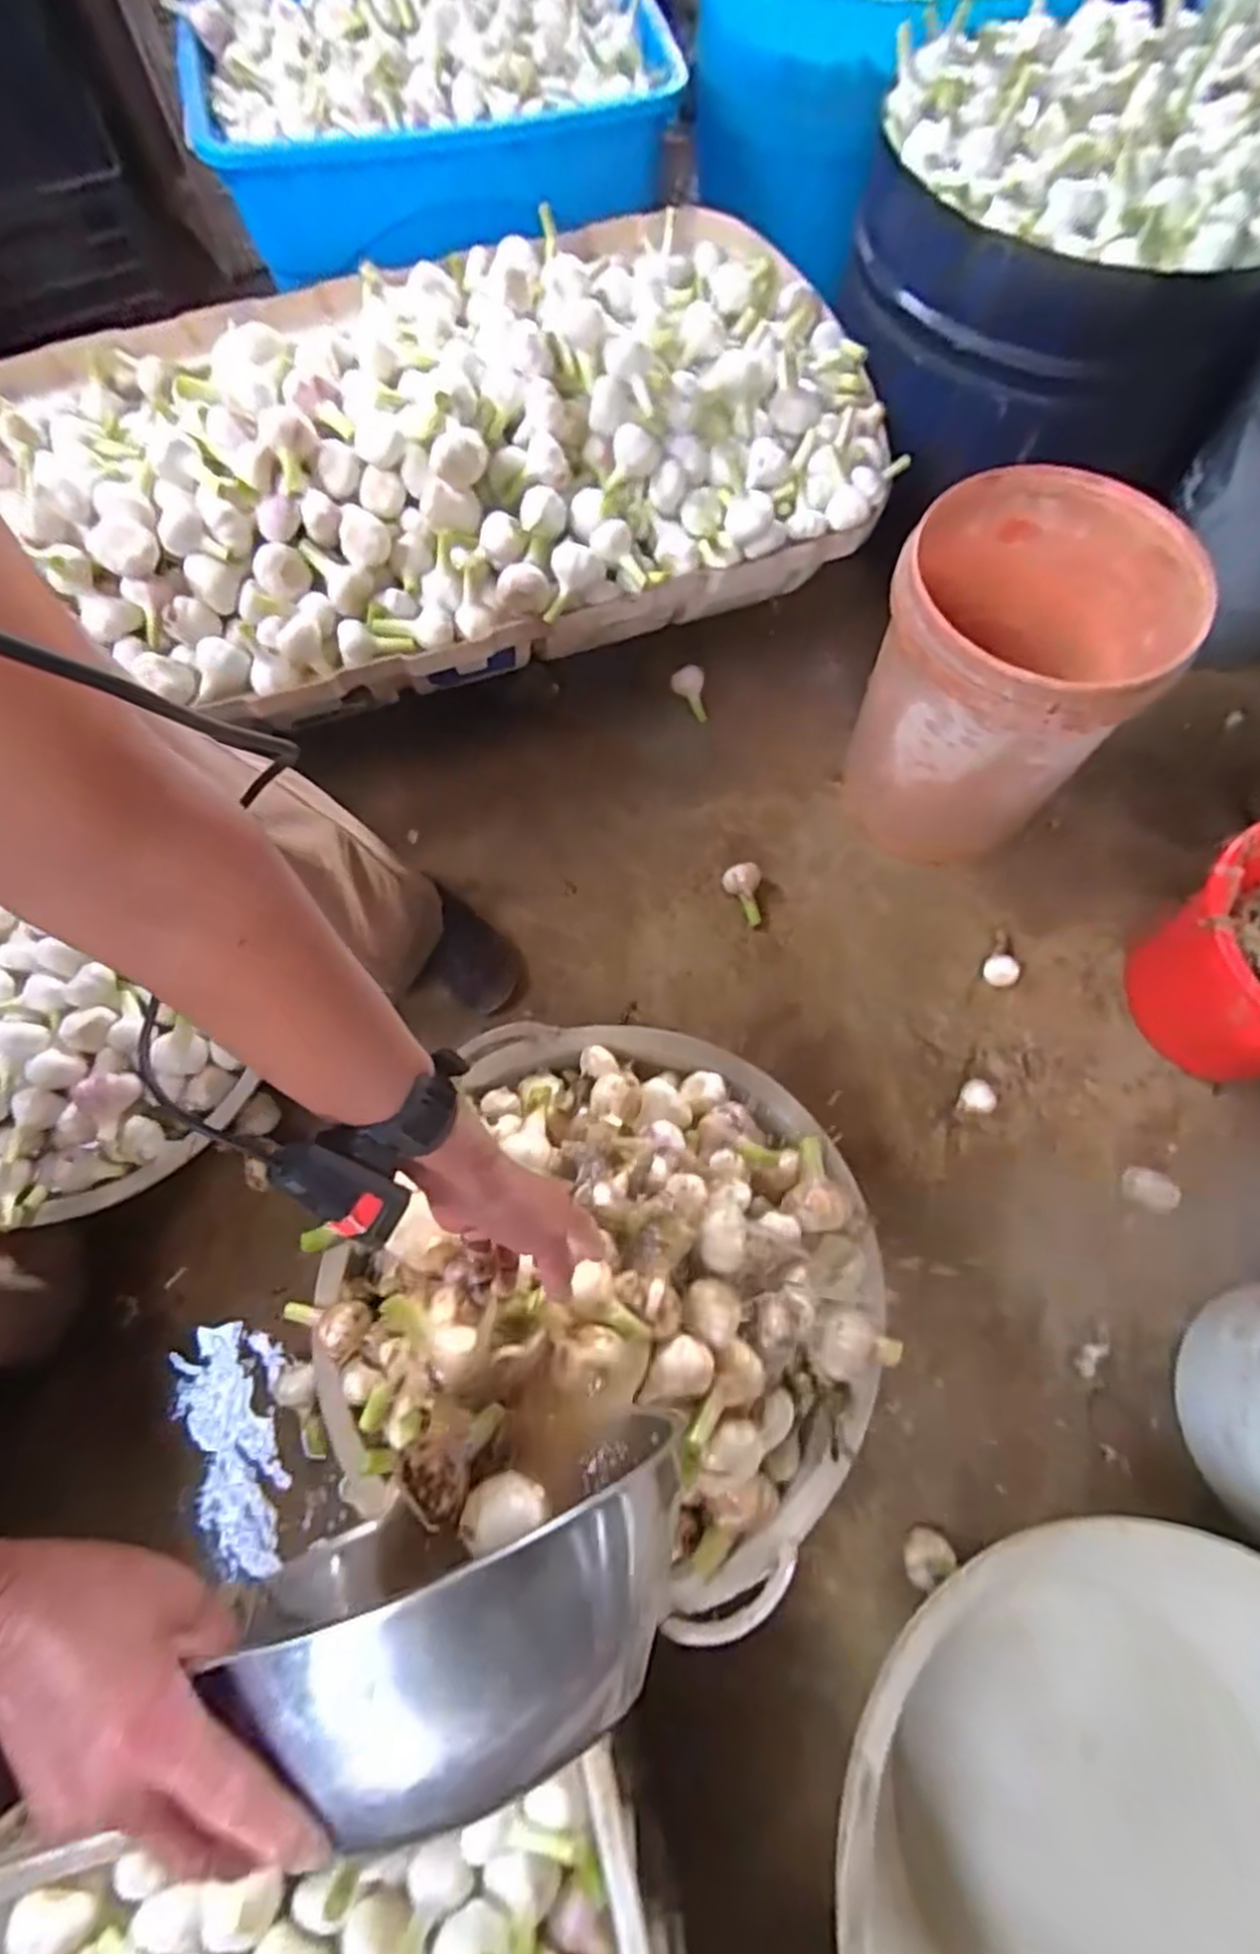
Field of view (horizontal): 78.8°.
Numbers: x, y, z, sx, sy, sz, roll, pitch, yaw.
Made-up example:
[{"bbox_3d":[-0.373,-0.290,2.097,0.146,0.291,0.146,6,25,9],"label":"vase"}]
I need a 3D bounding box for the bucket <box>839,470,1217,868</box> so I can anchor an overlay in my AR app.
[{"bbox_3d":[0.437,-0.341,0.944,0.304,0.362,0.281,23,73,9],"label":"bucket"}]

